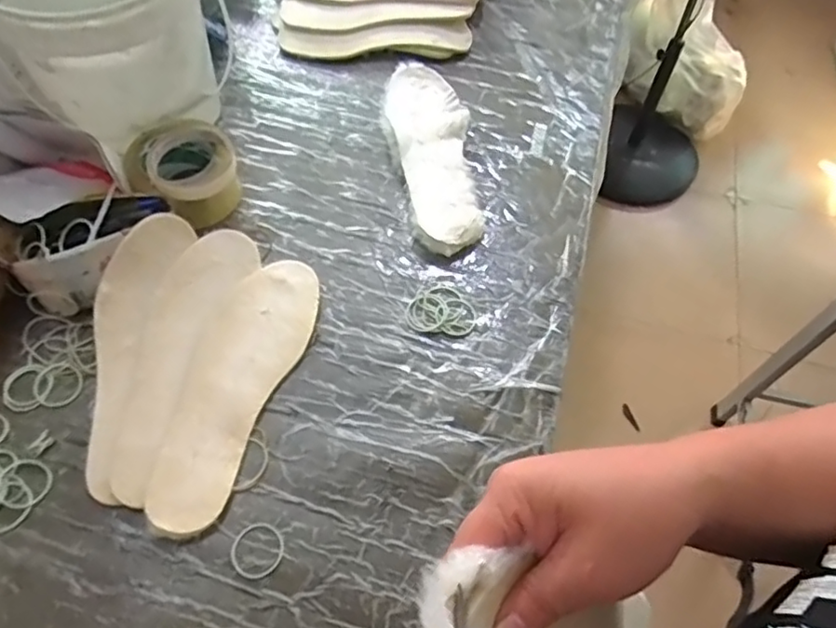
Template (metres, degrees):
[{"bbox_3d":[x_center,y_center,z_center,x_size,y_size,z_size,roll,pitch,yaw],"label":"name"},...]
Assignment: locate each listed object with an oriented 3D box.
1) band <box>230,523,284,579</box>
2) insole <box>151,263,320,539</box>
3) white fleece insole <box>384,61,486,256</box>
[{"bbox_3d":[-0.131,0.191,0.505,0.041,0.004,0.043,2,58,-2],"label":"band"},{"bbox_3d":[-0.171,0.060,0.575,0.091,0.018,0.269,18,59,8],"label":"insole"},{"bbox_3d":[0.016,-0.191,0.720,0.090,0.030,0.283,-4,58,-6],"label":"white fleece insole"}]

